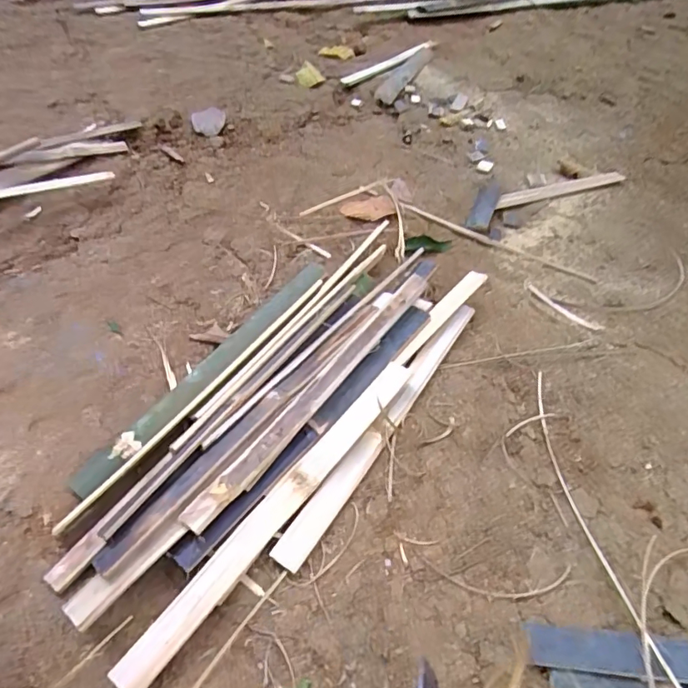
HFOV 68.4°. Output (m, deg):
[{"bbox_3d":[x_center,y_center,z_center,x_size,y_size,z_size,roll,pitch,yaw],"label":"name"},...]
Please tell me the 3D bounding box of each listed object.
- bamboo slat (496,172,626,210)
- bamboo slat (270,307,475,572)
[{"bbox_3d":[0.373,-0.268,0.879,0.261,0.011,0.031,-18,54,-14],"label":"bamboo slat"},{"bbox_3d":[0.050,0.082,0.575,0.030,0.009,0.383,41,60,-1],"label":"bamboo slat"}]

